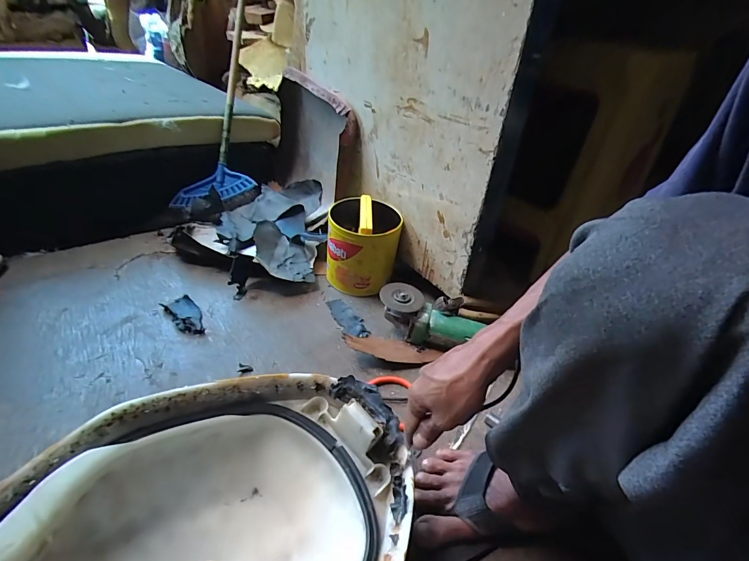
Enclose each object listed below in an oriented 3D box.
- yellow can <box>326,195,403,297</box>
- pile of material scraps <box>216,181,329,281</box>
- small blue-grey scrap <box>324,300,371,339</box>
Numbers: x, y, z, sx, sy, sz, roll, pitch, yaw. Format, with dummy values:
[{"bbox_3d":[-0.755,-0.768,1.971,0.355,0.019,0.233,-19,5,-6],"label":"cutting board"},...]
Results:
[{"bbox_3d":[-0.026,-0.071,0.812,0.146,0.168,0.150,8,37,1],"label":"yellow can"},{"bbox_3d":[-0.242,-0.113,0.883,0.242,0.106,0.318,-1,38,-13],"label":"pile of material scraps"},{"bbox_3d":[-0.054,0.076,0.749,0.043,0.008,0.121,-19,45,-31],"label":"small blue-grey scrap"}]

